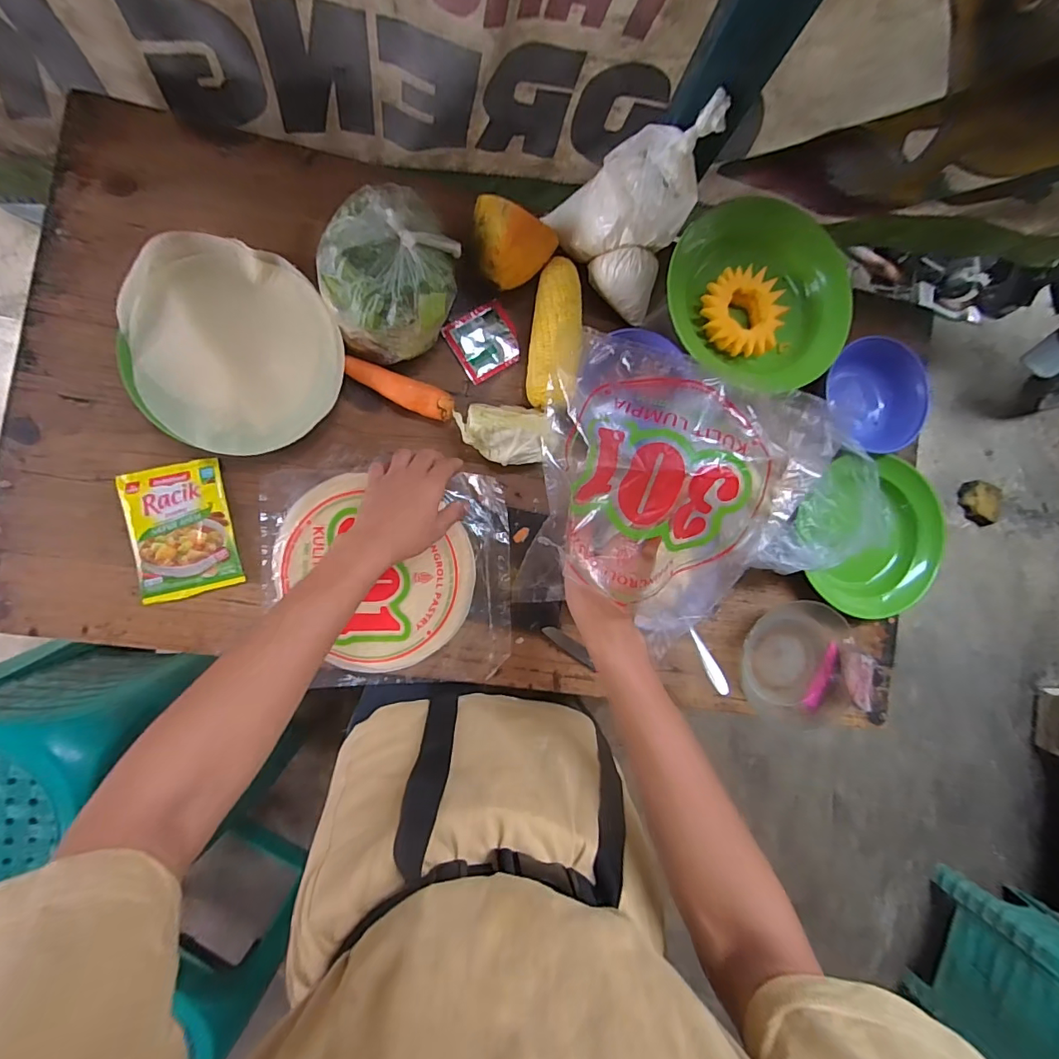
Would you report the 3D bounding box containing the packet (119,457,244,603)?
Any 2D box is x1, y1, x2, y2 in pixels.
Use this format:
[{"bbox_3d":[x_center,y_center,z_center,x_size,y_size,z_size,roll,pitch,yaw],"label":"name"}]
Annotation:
[{"bbox_3d":[-0.384,0.000,0.535,0.102,0.016,0.145,-14,94,-6],"label":"packet"}]

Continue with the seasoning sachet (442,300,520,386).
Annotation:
[{"bbox_3d":[-0.055,-0.230,0.593,0.079,0.005,0.081,-31,88,-8],"label":"seasoning sachet"}]

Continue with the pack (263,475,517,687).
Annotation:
[{"bbox_3d":[-0.164,0.058,0.571,0.279,0.023,0.245,0,92,-6],"label":"pack"}]

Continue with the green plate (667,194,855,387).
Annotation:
[{"bbox_3d":[0.261,-0.258,0.542,0.215,0.050,0.191,8,91,-6],"label":"green plate"}]

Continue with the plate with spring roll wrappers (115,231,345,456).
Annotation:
[{"bbox_3d":[-0.321,-0.196,0.514,0.209,0.021,0.232,-31,95,-4],"label":"plate with spring roll wrappers"}]

